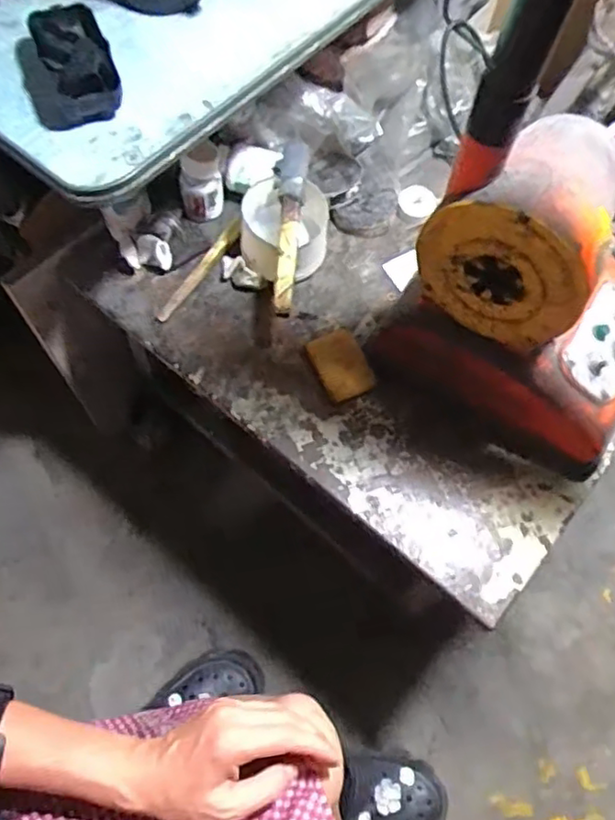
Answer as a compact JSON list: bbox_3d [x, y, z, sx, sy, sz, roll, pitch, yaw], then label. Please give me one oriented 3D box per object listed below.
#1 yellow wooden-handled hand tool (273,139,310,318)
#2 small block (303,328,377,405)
[{"bbox_3d":[-0.021,-0.182,0.620,0.029,0.034,0.186,6,66,0],"label":"yellow wooden-handled hand tool"},{"bbox_3d":[0.032,-0.046,0.625,0.056,0.016,0.073,-24,69,-12],"label":"small block"}]

